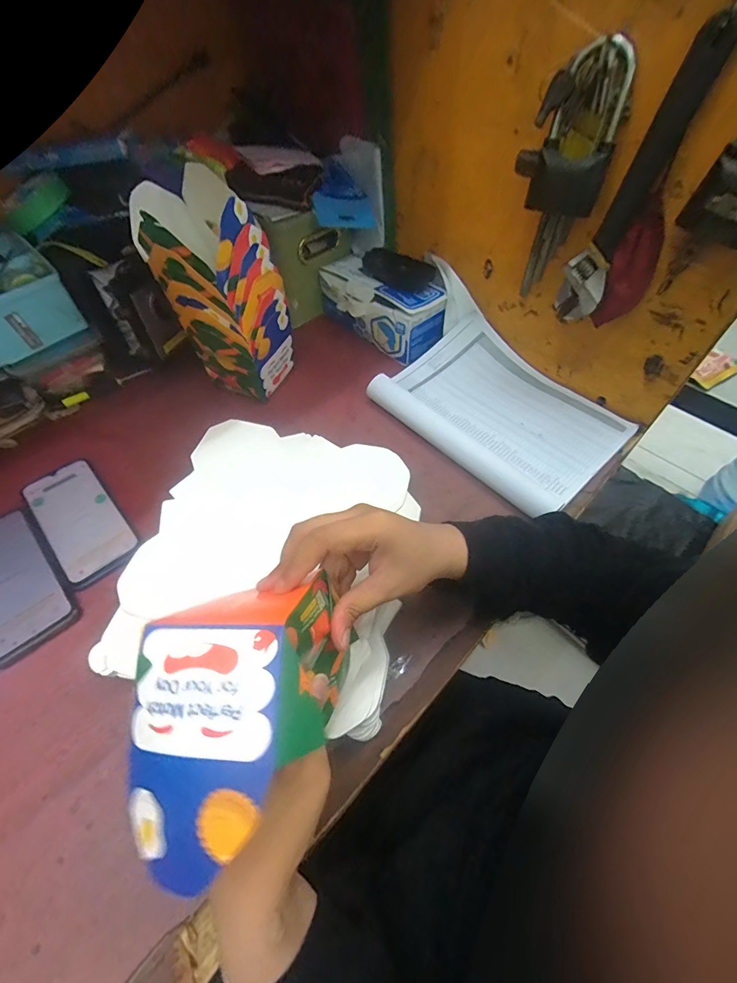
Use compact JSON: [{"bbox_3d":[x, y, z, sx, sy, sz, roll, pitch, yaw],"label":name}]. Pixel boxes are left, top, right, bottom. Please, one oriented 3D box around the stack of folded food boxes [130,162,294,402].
[{"bbox_3d":[-0.189,-0.235,0.509,0.134,0.235,0.123,24,57,11],"label":"stack of folded food boxes"}]

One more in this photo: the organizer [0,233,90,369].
[{"bbox_3d":[-0.465,-0.231,0.502,0.074,0.095,0.153,35,61,22],"label":"organizer"}]

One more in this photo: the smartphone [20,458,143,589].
[{"bbox_3d":[-0.332,0.029,0.459,0.078,0.006,0.168,-36,65,-25],"label":"smartphone"}]

